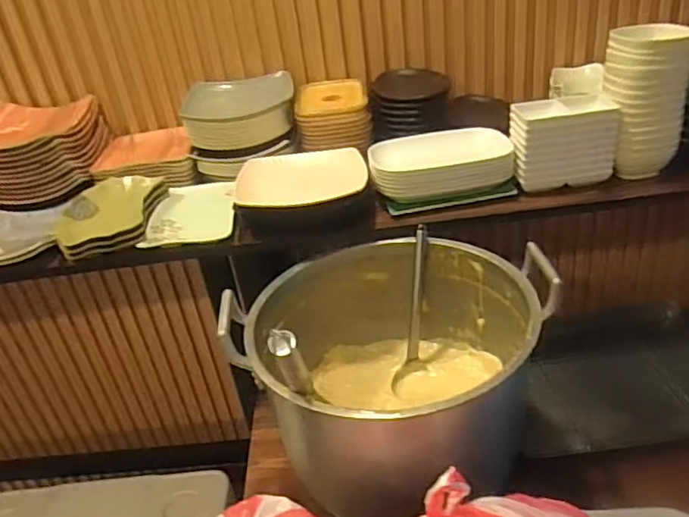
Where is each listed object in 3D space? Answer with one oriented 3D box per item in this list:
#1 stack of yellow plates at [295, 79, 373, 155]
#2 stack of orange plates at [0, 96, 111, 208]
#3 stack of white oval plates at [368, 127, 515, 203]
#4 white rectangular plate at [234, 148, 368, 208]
[{"bbox_3d":[-0.022,-0.275,1.106,0.135,0.075,0.211,-6,31,3],"label":"stack of yellow plates"},{"bbox_3d":[-0.599,-0.206,1.136,0.234,0.123,0.219,-9,31,-2],"label":"stack of orange plates"},{"bbox_3d":[0.155,-0.156,0.971,0.219,0.072,0.104,-8,31,1],"label":"stack of white oval plates"},{"bbox_3d":[-0.070,-0.132,0.955,0.208,0.029,0.148,-5,32,6],"label":"white rectangular plate"}]

